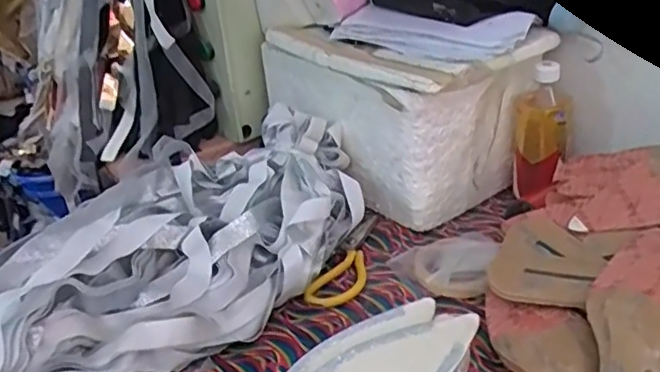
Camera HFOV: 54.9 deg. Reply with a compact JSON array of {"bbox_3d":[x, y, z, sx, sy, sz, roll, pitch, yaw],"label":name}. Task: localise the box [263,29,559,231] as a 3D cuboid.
[{"bbox_3d":[0.100,-0.113,0.905,0.226,0.196,0.355,-23,33,-29],"label":"box"}]

